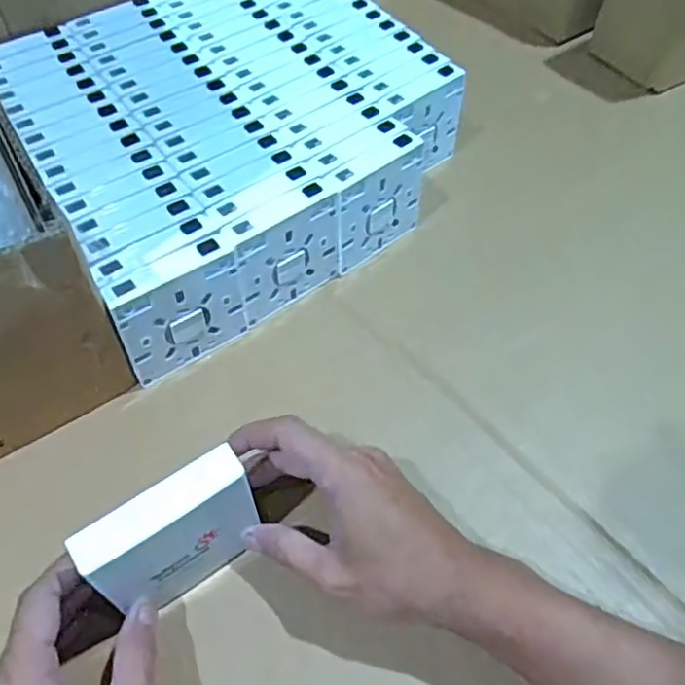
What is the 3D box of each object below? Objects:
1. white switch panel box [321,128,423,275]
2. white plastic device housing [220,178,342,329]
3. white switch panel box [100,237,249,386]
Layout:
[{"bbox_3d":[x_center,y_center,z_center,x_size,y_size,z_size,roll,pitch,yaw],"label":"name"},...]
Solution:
[{"bbox_3d":[0.026,-0.106,0.504,0.086,0.089,0.022,-33,57,-22],"label":"white switch panel box"},{"bbox_3d":[-0.042,-0.062,0.471,0.086,0.089,0.019,-33,57,-22],"label":"white plastic device housing"},{"bbox_3d":[-0.109,-0.020,0.438,0.085,0.089,0.020,-30,56,-20],"label":"white switch panel box"}]

